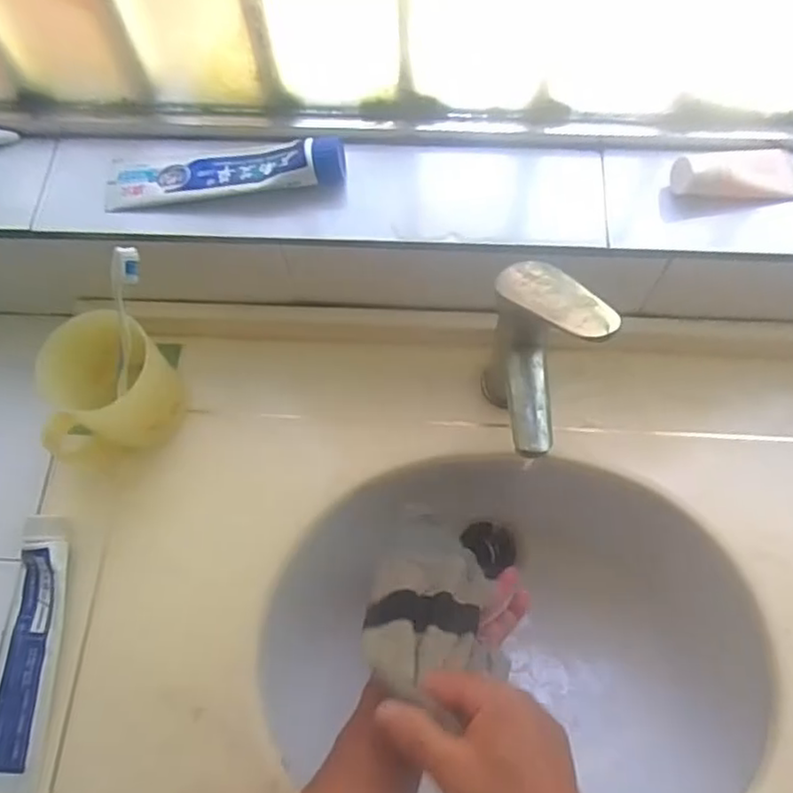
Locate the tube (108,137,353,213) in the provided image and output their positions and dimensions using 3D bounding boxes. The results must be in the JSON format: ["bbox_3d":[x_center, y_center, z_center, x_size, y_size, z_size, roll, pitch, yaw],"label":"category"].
[{"bbox_3d":[-0.136,-0.176,0.517,0.192,0.026,0.045,0,66,3],"label":"tube"}]

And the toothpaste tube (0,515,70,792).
[{"bbox_3d":[-0.291,0.202,0.515,0.049,0.034,0.214,2,67,4],"label":"toothpaste tube"}]

